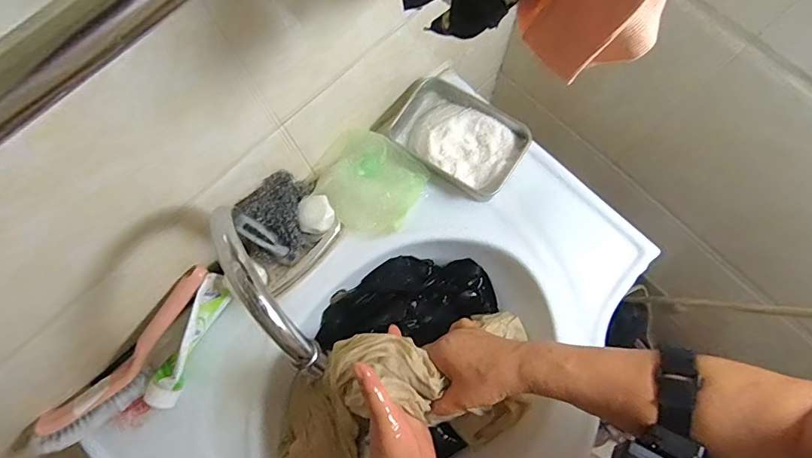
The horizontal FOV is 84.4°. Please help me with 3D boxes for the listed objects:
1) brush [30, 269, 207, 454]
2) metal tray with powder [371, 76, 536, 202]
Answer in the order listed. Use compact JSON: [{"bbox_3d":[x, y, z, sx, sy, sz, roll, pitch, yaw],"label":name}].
[{"bbox_3d":[-0.291,0.144,0.485,0.051,0.043,0.234,40,81,10],"label":"brush"},{"bbox_3d":[0.054,-0.114,0.532,0.169,0.032,0.103,38,80,9],"label":"metal tray with powder"}]

